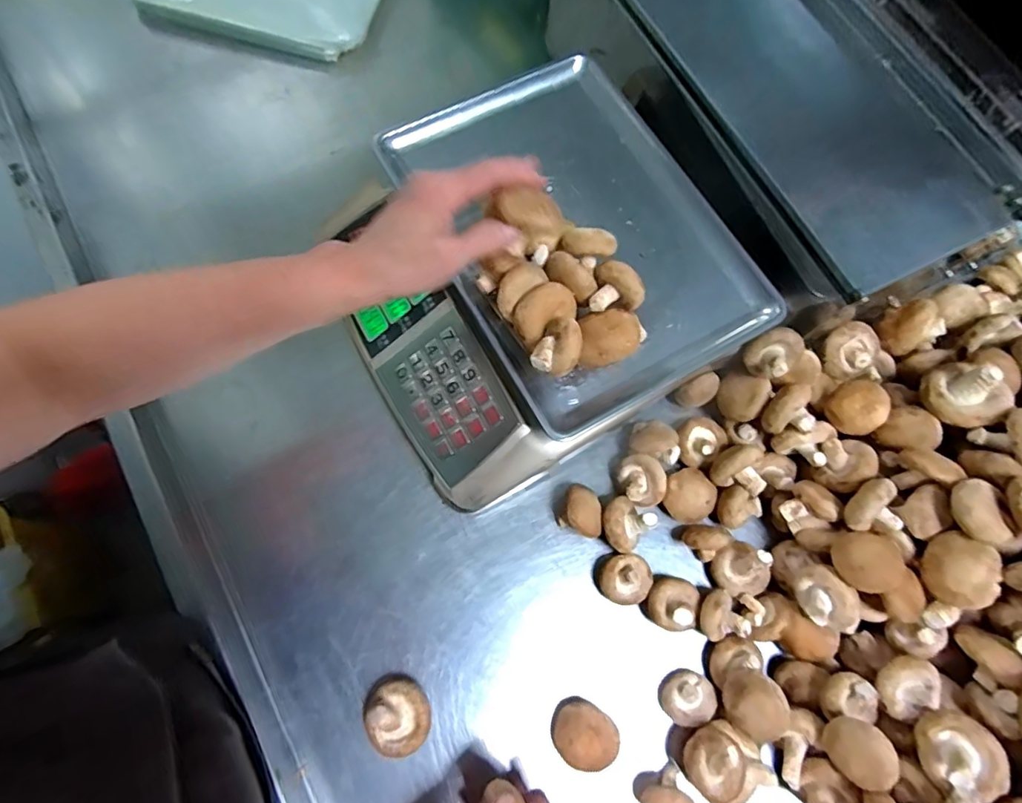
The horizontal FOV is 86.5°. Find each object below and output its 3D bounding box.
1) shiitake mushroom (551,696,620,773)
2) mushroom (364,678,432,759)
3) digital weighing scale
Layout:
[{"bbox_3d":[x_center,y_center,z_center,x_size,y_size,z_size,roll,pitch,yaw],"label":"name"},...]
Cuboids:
[{"bbox_3d":[0.060,0.272,0.444,0.052,0.027,0.045,31,73,8],"label":"shiitake mushroom"},{"bbox_3d":[-0.090,0.254,0.436,0.051,0.047,0.055,1,72,-2],"label":"mushroom"},{"bbox_3d":[0.020,-0.122,0.526,0.348,0.138,0.334,-29,75,-11],"label":"digital weighing scale"}]

